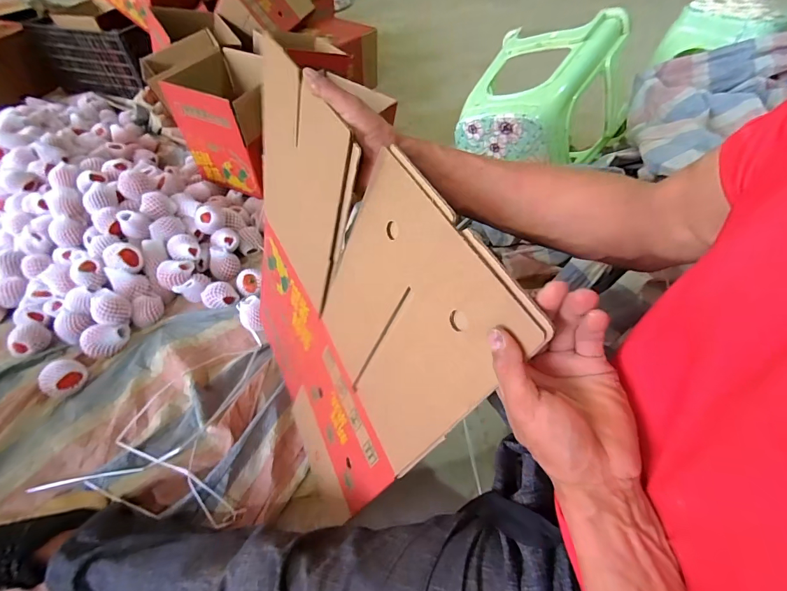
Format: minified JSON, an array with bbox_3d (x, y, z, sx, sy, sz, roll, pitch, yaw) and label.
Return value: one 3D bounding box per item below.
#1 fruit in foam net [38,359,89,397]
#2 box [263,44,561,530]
[{"bbox_3d":[-0.692,0.174,0.808,0.059,0.065,0.076,9,51,9],"label":"fruit in foam net"},{"bbox_3d":[-0.112,0.033,0.560,0.035,0.568,0.480,-14,57,-35],"label":"box"}]

